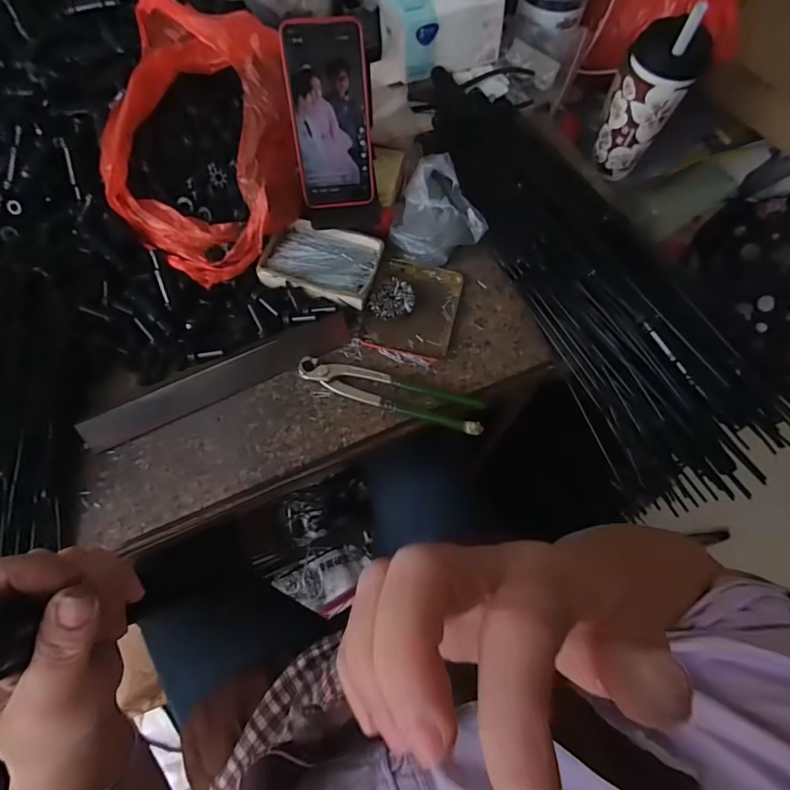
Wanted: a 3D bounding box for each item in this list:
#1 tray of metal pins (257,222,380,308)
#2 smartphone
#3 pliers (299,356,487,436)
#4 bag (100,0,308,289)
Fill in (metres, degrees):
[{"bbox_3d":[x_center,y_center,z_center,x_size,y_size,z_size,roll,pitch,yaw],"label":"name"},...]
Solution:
[{"bbox_3d":[-0.083,-0.153,0.536,0.125,0.021,0.091,16,70,5],"label":"tray of metal pins"},{"bbox_3d":[-0.064,-0.277,0.474,0.078,0.161,0.009,-7,38,-4],"label":"smartphone"},{"bbox_3d":[-0.004,-0.003,0.496,0.198,0.017,0.038,17,70,5],"label":"pliers"},{"bbox_3d":[-0.208,-0.266,0.490,0.213,0.132,0.229,24,71,8],"label":"bag"}]

